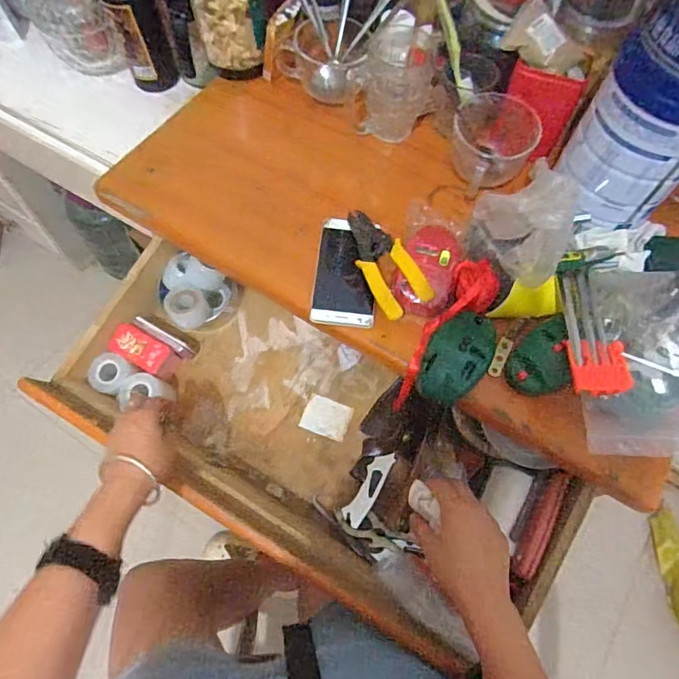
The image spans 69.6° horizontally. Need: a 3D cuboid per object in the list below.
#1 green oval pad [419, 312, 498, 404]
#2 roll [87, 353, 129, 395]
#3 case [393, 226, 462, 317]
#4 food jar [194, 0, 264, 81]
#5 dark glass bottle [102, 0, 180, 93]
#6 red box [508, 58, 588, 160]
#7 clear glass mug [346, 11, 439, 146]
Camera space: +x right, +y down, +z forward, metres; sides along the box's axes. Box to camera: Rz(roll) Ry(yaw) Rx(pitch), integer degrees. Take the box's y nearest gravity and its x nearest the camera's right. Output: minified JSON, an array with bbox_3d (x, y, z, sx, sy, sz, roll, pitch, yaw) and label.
[{"bbox_3d":[0.124,0.016,0.513,0.064,0.033,0.099,32,67,11],"label":"green oval pad"},{"bbox_3d":[-0.315,0.046,0.666,0.045,0.018,0.052,23,66,7],"label":"roll"},{"bbox_3d":[0.101,-0.085,0.555,0.065,0.027,0.117,11,65,2],"label":"case"},{"bbox_3d":[-0.148,-0.436,0.664,0.091,0.126,0.091,1,65,-3],"label":"food jar"},{"bbox_3d":[-0.290,-0.446,0.711,0.072,0.180,0.057,-13,66,-9],"label":"dark glass bottle"},{"bbox_3d":[0.233,-0.270,0.583,0.083,0.094,0.031,17,42,-1],"label":"red box"},{"bbox_3d":[0.068,-0.333,0.645,0.106,0.125,0.089,-7,66,-7],"label":"clear glass mug"}]

